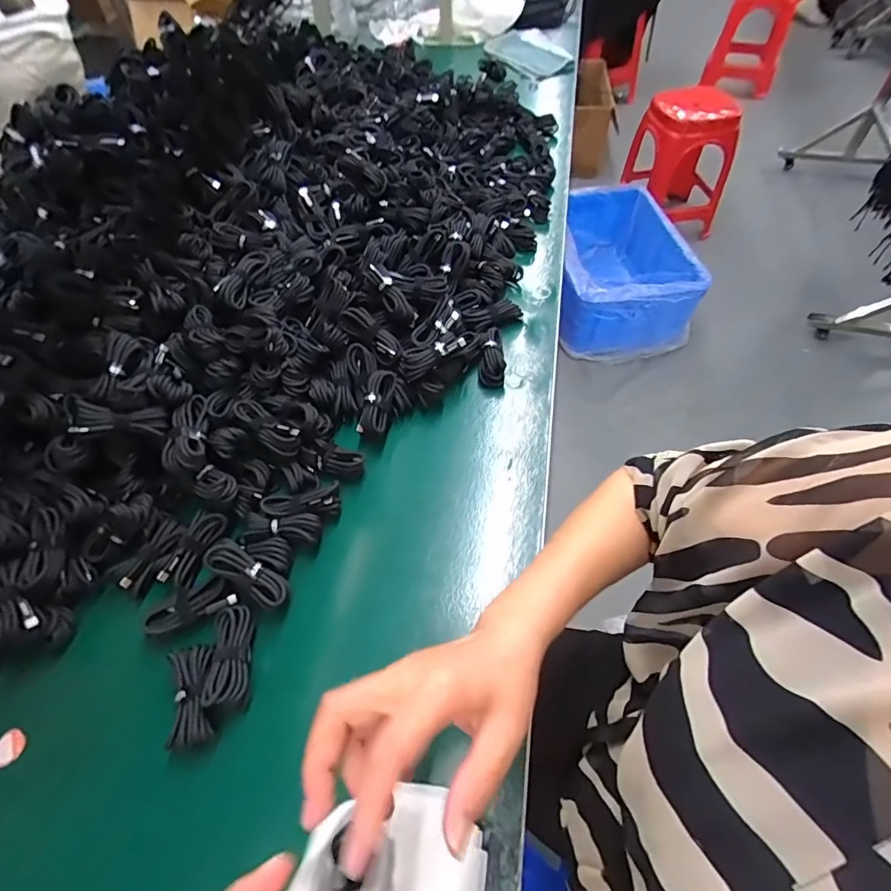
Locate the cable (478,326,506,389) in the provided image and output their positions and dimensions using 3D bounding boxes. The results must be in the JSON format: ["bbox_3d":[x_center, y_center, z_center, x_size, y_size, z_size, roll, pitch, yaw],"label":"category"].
[{"bbox_3d":[0.054,-0.112,0.567,0.028,0.030,0.080,-2,56,2],"label":"cable"}]

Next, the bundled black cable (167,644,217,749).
[{"bbox_3d":[-0.201,0.196,0.373,0.033,0.017,0.075,-15,56,-7],"label":"bundled black cable"}]

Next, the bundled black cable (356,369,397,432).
[{"bbox_3d":[-0.075,-0.046,0.514,0.028,0.034,0.070,-2,65,41],"label":"bundled black cable"}]

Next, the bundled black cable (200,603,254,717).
[{"bbox_3d":[-0.177,0.174,0.389,0.033,0.025,0.076,-8,56,-2],"label":"bundled black cable"}]

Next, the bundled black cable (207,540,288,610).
[{"bbox_3d":[-0.172,0.113,0.411,0.077,0.015,0.029,39,62,-8],"label":"bundled black cable"}]

